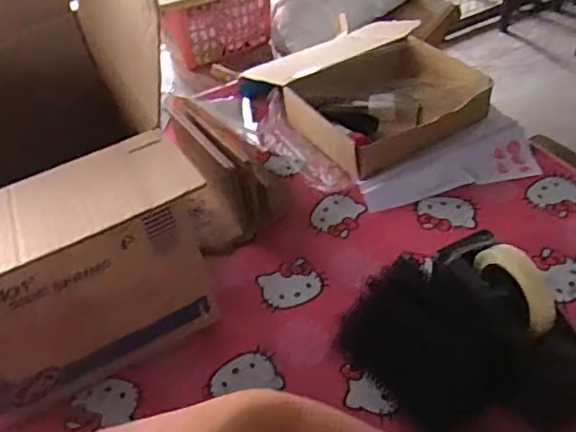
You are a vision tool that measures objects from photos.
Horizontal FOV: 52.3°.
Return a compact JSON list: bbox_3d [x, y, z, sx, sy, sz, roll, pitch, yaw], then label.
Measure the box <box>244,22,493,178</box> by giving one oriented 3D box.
[{"bbox_3d":[0.129,-0.218,0.994,0.279,0.072,0.371,-24,48,-17],"label":"box"}]

